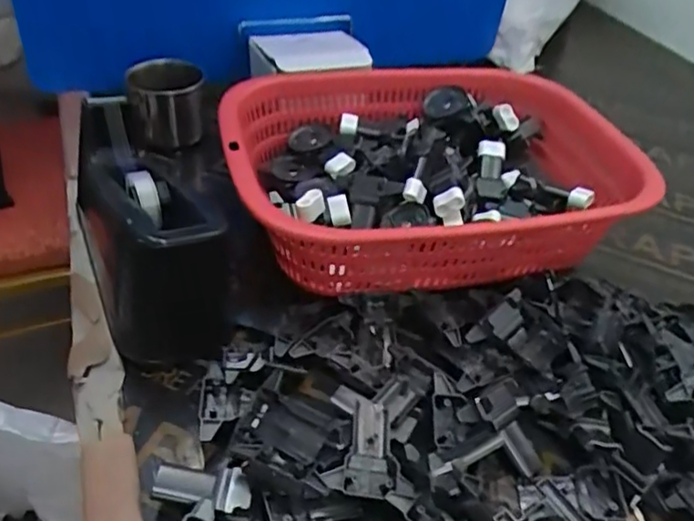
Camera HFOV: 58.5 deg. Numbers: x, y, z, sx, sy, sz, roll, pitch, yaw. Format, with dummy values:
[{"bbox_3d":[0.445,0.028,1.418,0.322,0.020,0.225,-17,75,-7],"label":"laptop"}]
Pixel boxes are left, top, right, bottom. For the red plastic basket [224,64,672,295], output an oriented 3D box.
[{"bbox_3d":[0.060,-0.075,0.539,0.298,0.088,0.245,-9,44,-19],"label":"red plastic basket"}]

